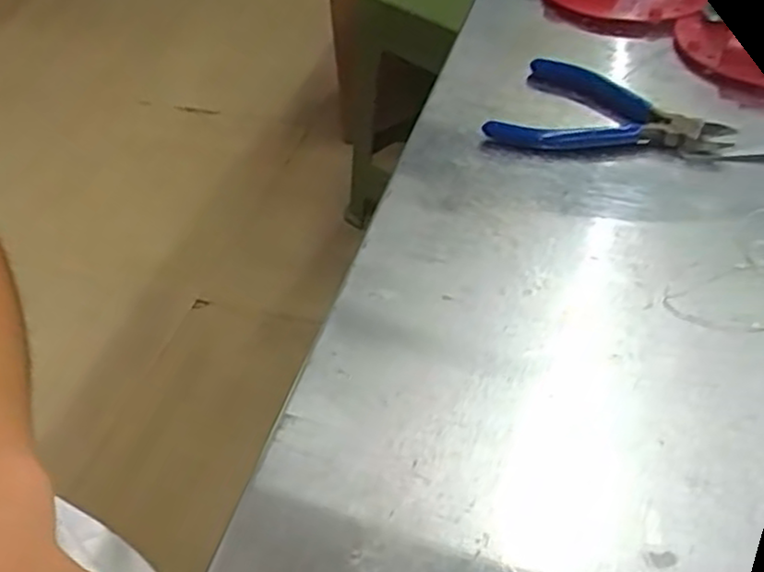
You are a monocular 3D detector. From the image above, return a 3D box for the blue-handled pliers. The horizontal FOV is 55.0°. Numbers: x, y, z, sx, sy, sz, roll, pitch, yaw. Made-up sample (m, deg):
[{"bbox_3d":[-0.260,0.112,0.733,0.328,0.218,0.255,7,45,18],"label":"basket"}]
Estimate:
[{"bbox_3d":[0.130,-0.094,0.415,0.121,0.017,0.078,19,50,22],"label":"blue-handled pliers"}]

